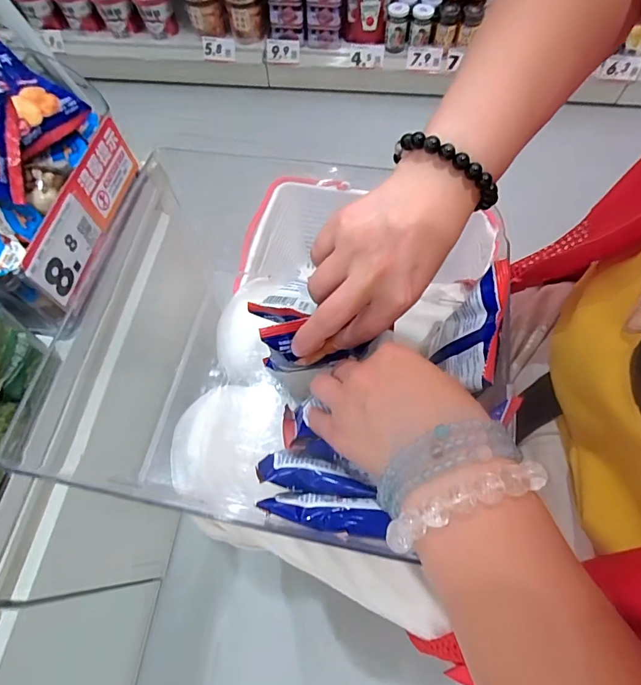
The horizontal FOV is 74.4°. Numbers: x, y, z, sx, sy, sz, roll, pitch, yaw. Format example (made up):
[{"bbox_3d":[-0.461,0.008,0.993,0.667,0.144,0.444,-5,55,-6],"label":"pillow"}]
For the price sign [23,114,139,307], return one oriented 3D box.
[{"bbox_3d":[-0.226,-0.129,0.411,0.007,0.066,0.185,5,65,12],"label":"price sign"}]

